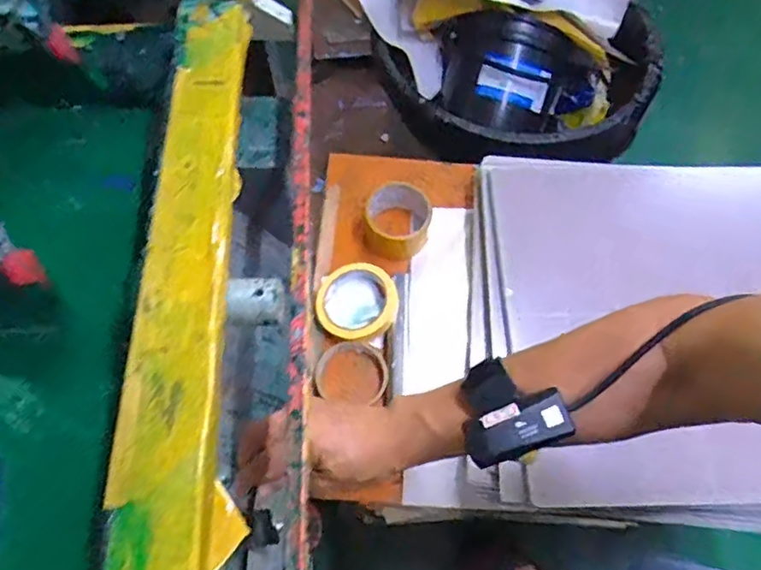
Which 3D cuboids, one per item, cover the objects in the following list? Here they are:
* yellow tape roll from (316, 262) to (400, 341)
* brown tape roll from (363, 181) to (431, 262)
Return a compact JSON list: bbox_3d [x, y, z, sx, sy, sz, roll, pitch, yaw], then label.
[{"bbox_3d":[-0.029,0.020,0.742,0.102,0.034,0.095,1,65,-2],"label":"yellow tape roll"},{"bbox_3d":[0.022,-0.089,0.791,0.087,0.055,0.096,12,65,3],"label":"brown tape roll"}]

